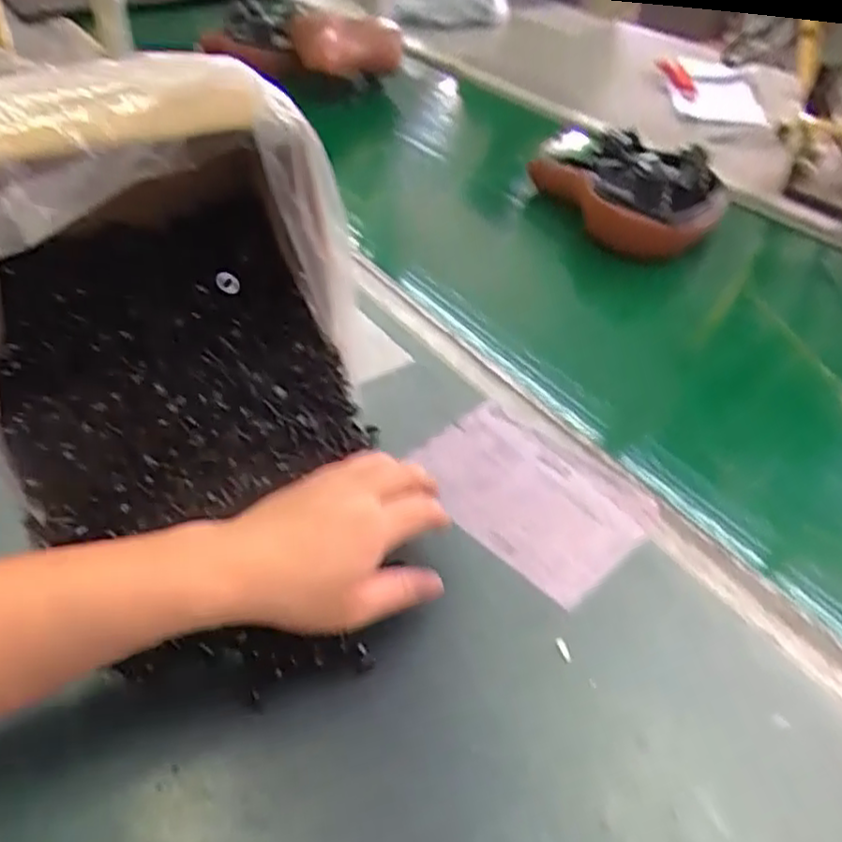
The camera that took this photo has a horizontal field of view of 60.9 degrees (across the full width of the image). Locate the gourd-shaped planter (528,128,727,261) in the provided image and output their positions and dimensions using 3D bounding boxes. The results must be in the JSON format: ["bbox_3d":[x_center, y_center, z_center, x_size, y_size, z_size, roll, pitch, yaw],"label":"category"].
[{"bbox_3d":[0.239,-0.270,0.880,0.242,0.129,0.100,19,46,20],"label":"gourd-shaped planter"}]

